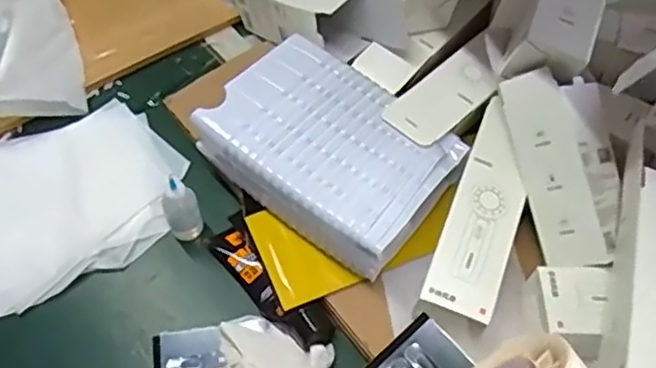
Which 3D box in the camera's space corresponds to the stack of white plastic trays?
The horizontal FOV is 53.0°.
[{"bbox_3d":[0.000,-0.037,0.670,0.241,0.058,0.172,36,64,17],"label":"stack of white plastic trays"}]

